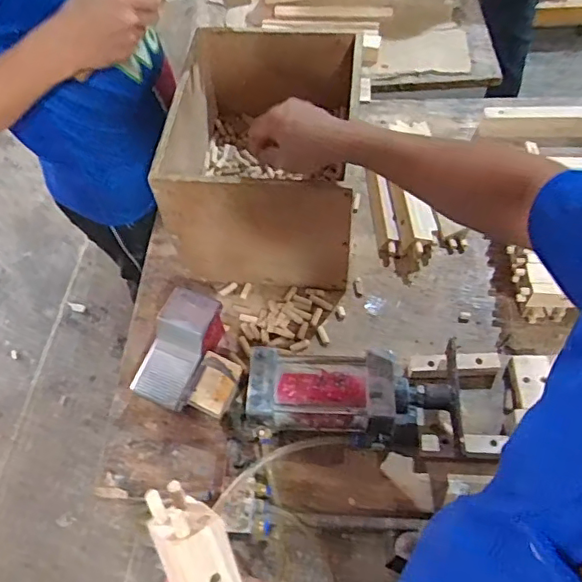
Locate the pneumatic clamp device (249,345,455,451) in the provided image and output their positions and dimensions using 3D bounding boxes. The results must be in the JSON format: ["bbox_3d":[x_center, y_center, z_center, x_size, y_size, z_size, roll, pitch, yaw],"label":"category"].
[{"bbox_3d":[0.077,0.142,0.737,0.257,0.098,0.111,2,58,5],"label":"pneumatic clamp device"}]

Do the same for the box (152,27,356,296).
[{"bbox_3d":[-0.031,-0.212,0.860,0.255,0.217,0.334,3,59,6],"label":"box"}]

